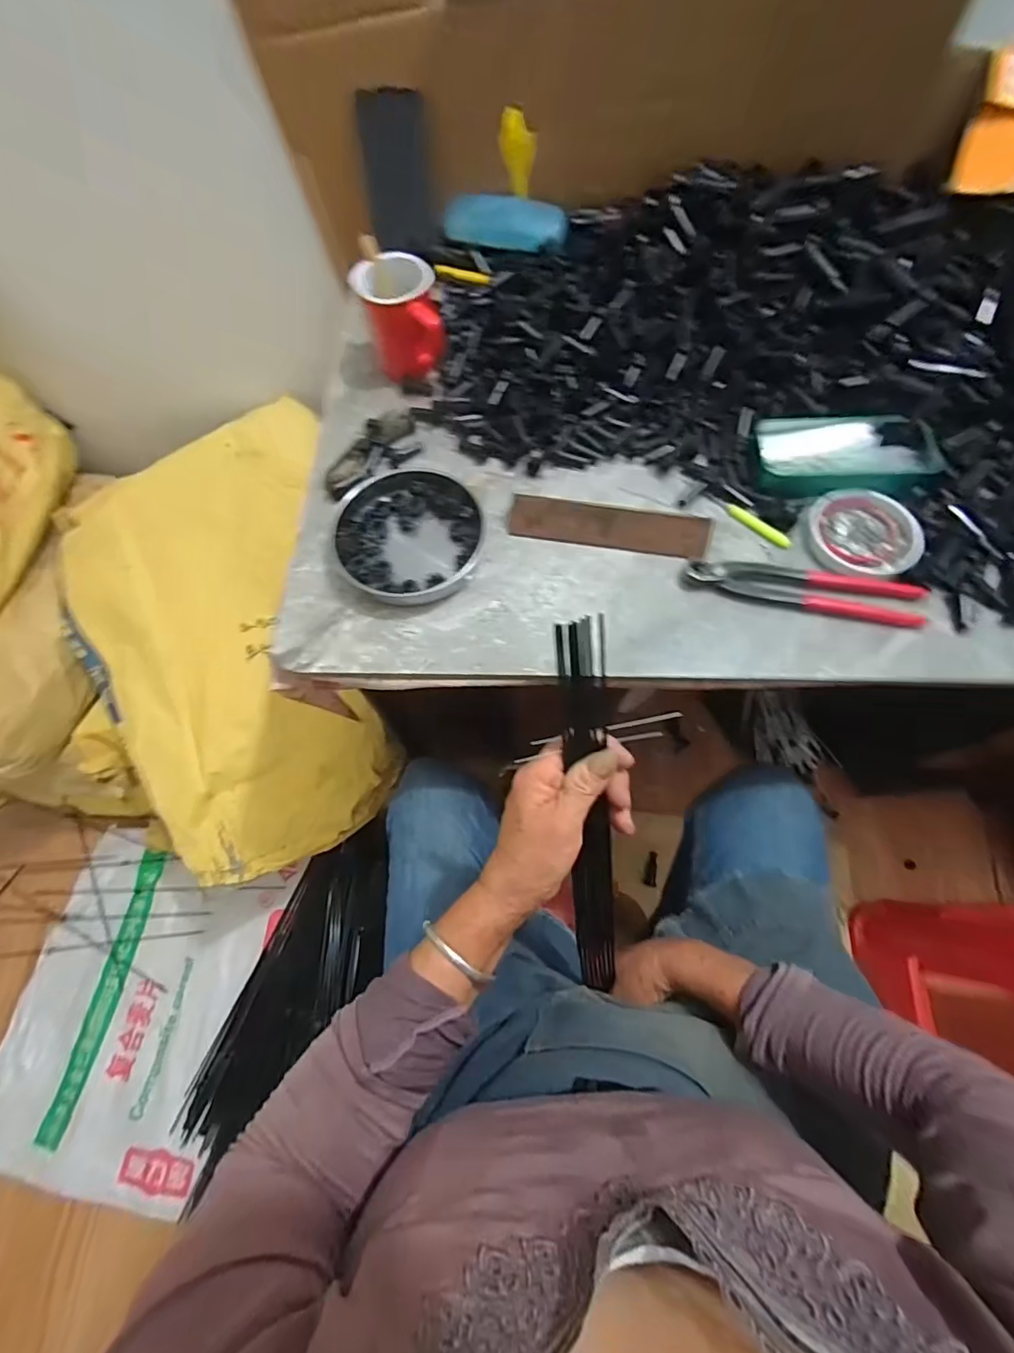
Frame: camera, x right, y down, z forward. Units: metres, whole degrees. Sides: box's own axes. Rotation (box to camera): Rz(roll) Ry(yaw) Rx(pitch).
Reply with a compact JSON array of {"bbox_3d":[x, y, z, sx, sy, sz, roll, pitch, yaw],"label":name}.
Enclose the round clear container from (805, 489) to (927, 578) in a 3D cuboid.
[{"bbox_3d":[0.314,-0.127,0.471,0.092,0.016,0.084,-1,67,2],"label":"round clear container"}]

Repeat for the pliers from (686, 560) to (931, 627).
[{"bbox_3d":[0.252,-0.072,0.446,0.198,0.015,0.043,6,68,5],"label":"pliers"}]

